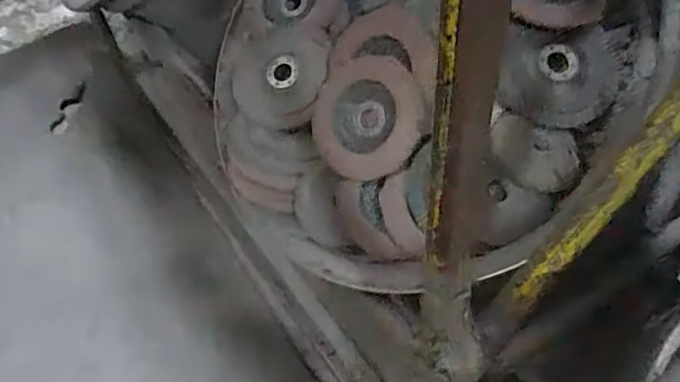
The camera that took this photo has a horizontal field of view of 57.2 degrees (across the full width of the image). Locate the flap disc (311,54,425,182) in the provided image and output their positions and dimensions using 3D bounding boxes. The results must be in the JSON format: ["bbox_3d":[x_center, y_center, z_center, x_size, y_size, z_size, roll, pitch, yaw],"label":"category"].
[{"bbox_3d":[0.019,-0.058,0.501,0.099,0.010,0.099,-9,73,33],"label":"flap disc"}]

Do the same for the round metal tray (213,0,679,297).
[{"bbox_3d":[0.058,-0.124,0.518,0.357,0.066,0.377,-7,70,20],"label":"round metal tray"}]

